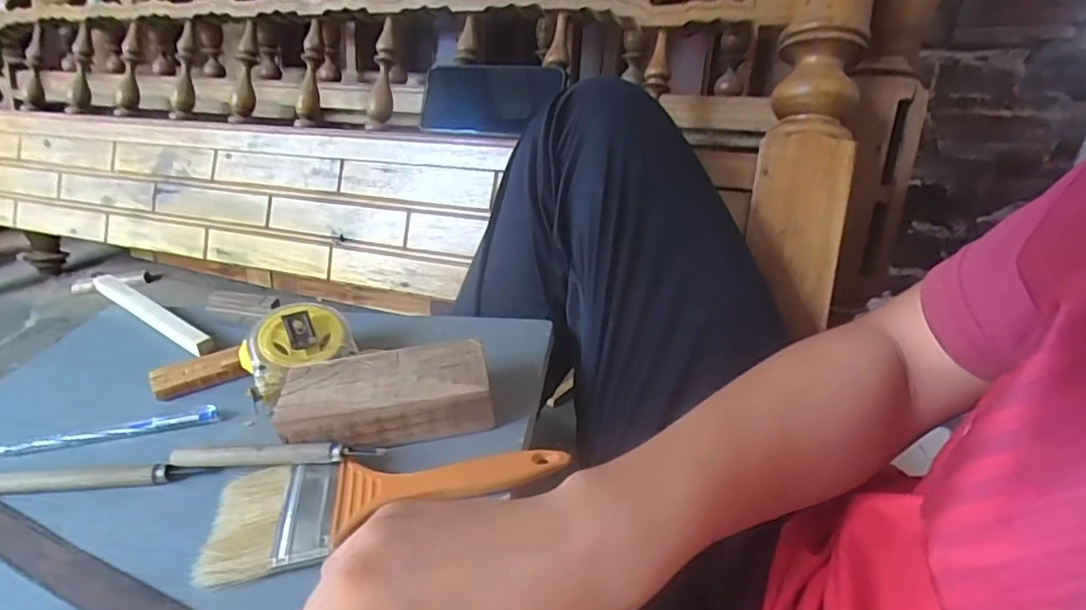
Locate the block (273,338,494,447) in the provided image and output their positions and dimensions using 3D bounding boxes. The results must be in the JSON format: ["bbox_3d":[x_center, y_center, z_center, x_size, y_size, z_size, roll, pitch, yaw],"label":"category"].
[{"bbox_3d":[-0.097,0.059,0.374,0.123,0.034,0.055,-7,31,-10],"label":"block"}]

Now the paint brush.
[{"bbox_3d":[-0.086,0.097,0.329,0.186,0.011,0.066,-12,32,-18],"label":"paint brush"}]

